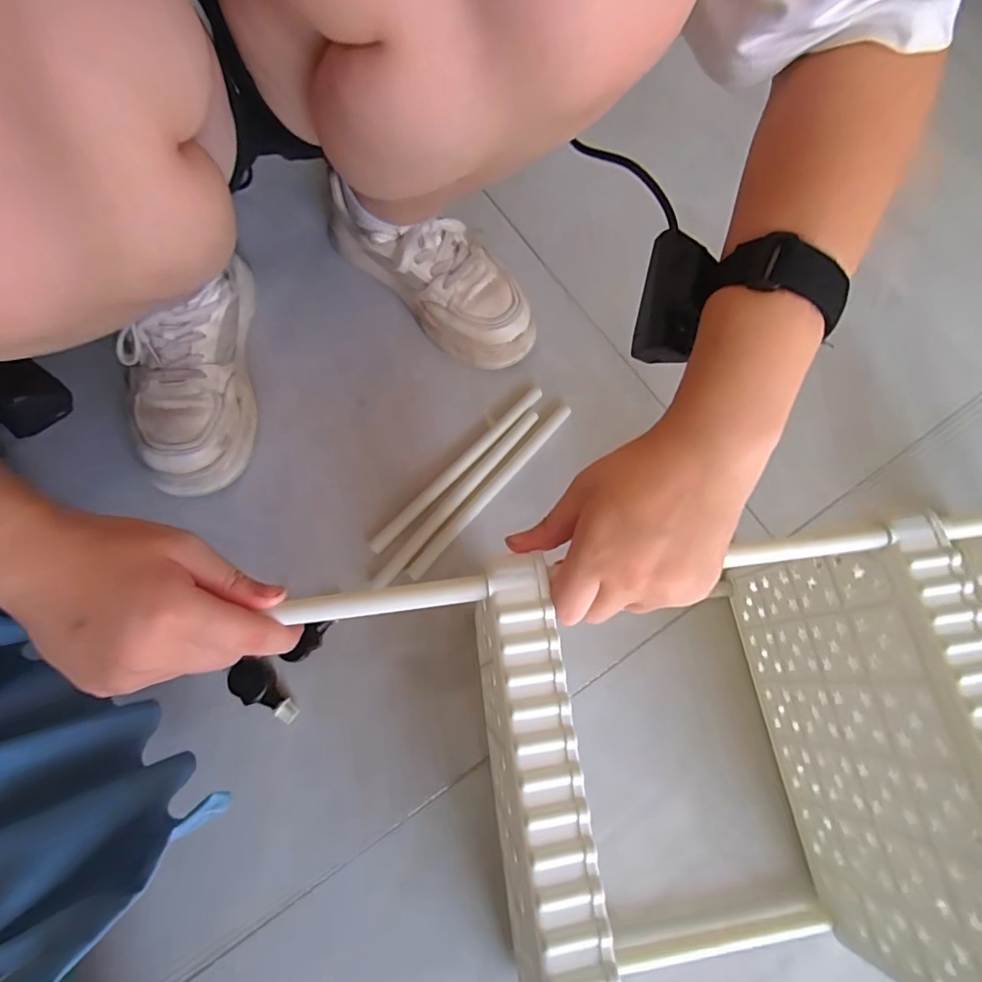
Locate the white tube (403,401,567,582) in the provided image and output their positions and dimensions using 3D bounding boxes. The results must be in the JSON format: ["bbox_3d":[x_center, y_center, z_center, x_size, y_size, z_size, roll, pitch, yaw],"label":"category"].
[{"bbox_3d":[0.002,-0.003,0.490,0.014,0.011,0.224,40,74,11],"label":"white tube"}]

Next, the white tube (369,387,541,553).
[{"bbox_3d":[-0.031,-0.025,0.492,0.013,0.010,0.225,42,74,11],"label":"white tube"}]

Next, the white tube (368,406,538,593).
[{"bbox_3d":[-0.031,0.004,0.484,0.016,0.012,0.223,39,73,10],"label":"white tube"}]

